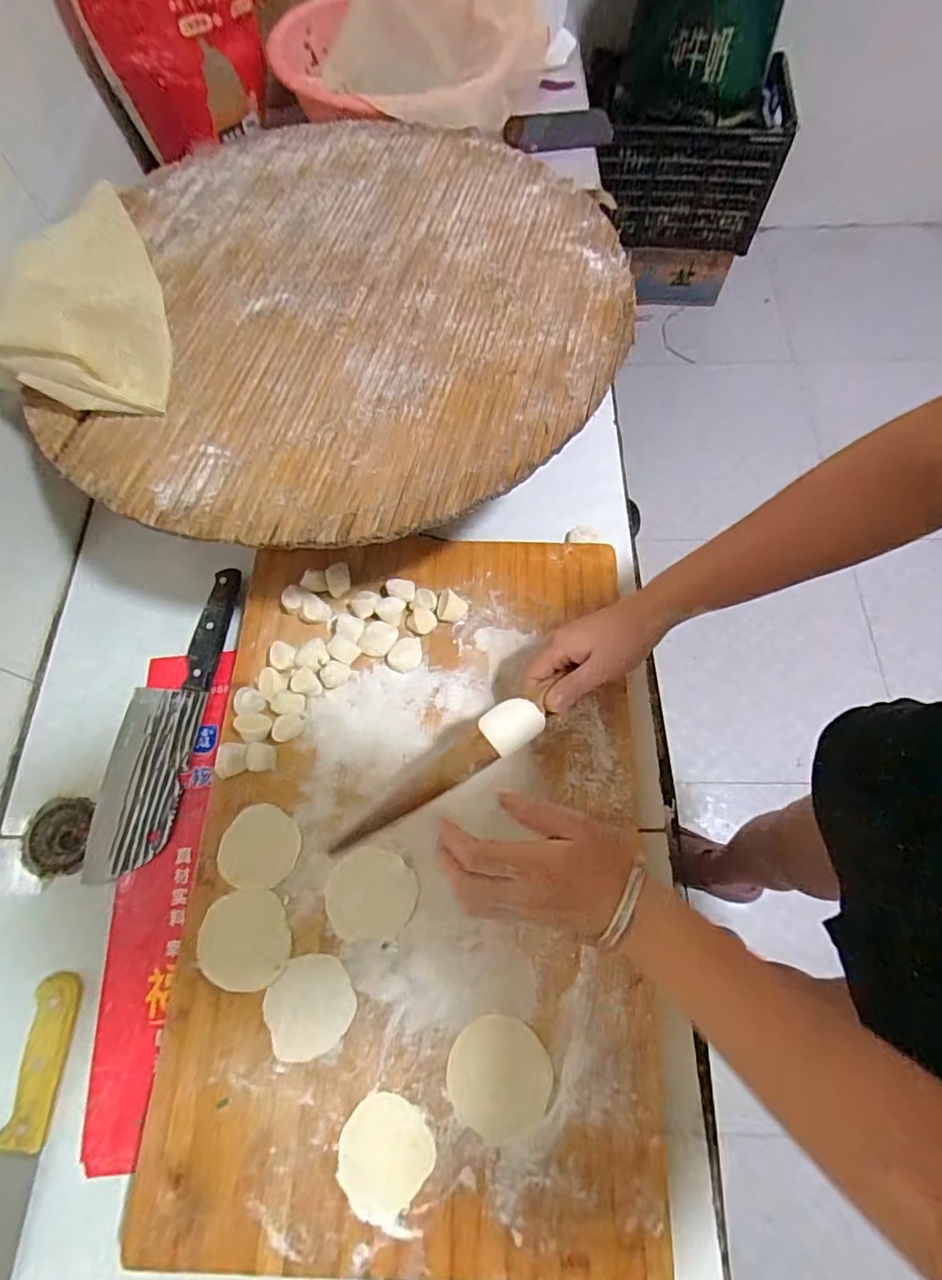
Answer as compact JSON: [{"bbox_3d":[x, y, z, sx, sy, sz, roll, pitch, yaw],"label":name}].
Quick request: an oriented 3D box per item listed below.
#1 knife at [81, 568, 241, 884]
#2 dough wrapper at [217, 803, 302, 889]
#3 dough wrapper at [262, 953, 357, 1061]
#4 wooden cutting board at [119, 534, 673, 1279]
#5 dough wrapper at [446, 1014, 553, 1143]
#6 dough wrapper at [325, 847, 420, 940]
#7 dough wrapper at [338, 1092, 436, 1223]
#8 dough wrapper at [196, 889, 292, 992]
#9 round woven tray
[{"bbox_3d":[-0.293,0.068,0.526,0.075,0.018,0.292,6,69,3],"label":"knife"},{"bbox_3d":[-0.177,0.173,0.467,0.063,0.004,0.063,8,68,0],"label":"dough wrapper"},{"bbox_3d":[-0.124,0.279,0.425,0.064,0.005,0.064,0,68,1],"label":"dough wrapper"},{"bbox_3d":[-0.041,0.163,0.474,0.396,0.036,0.562,1,68,1],"label":"wooden cutting board"},{"bbox_3d":[0.021,0.322,0.410,0.074,0.004,0.072,8,69,4],"label":"dough wrapper"},{"bbox_3d":[-0.081,0.206,0.454,0.073,0.004,0.065,-4,68,-1],"label":"dough wrapper"},{"bbox_3d":[-0.062,0.362,0.391,0.062,0.004,0.065,0,68,1],"label":"dough wrapper"},{"bbox_3d":[-0.180,0.238,0.441,0.069,0.004,0.071,0,68,1],"label":"dough wrapper"},{"bbox_3d":[-0.100,-0.313,0.512,0.465,0.009,0.512,6,69,3],"label":"round woven tray"}]

